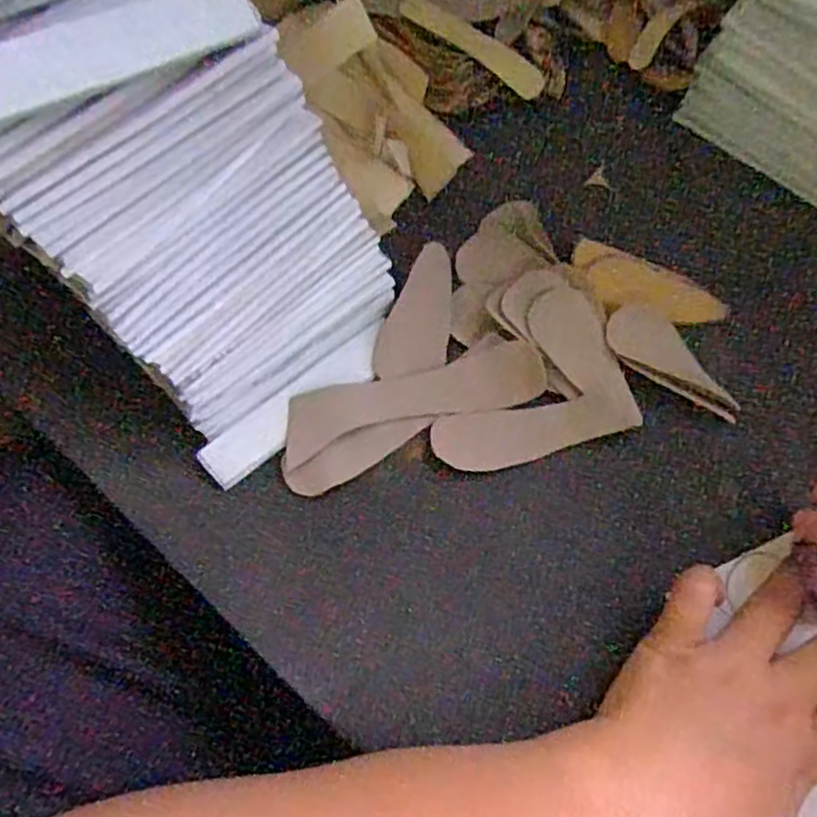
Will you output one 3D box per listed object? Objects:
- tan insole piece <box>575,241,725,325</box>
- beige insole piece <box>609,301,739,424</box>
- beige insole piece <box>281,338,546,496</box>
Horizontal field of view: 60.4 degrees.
[{"bbox_3d":[0.114,-0.056,0.338,0.076,0.013,0.033,19,72,6],"label":"tan insole piece"},{"bbox_3d":[0.125,-0.024,0.326,0.068,0.006,0.031,30,73,9],"label":"beige insole piece"},{"bbox_3d":[0.002,-0.001,0.314,0.122,0.007,0.042,-19,72,-7],"label":"beige insole piece"}]

